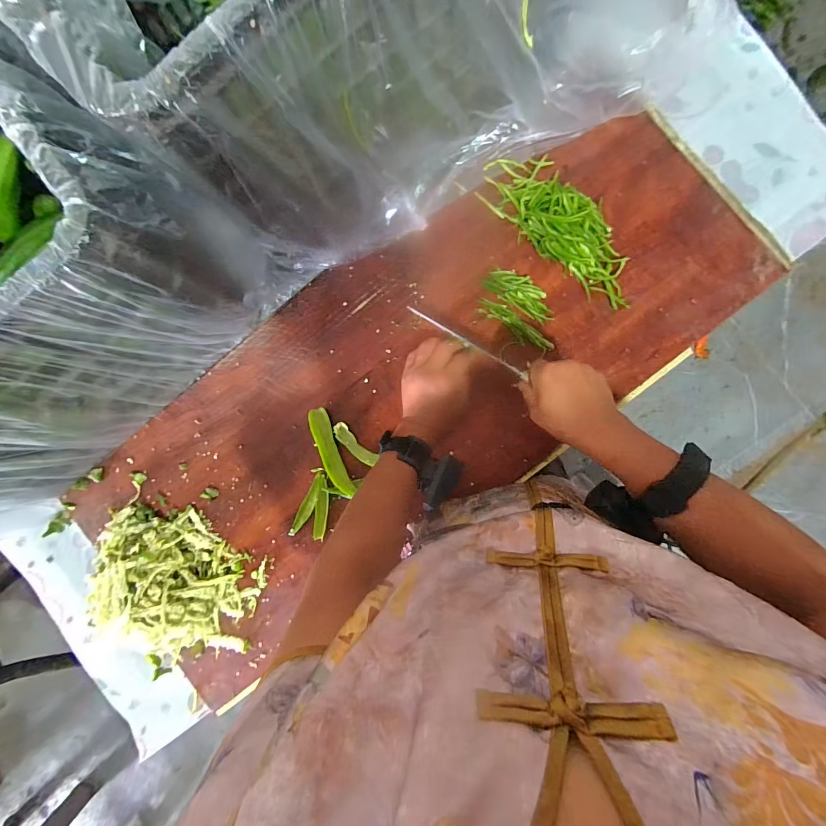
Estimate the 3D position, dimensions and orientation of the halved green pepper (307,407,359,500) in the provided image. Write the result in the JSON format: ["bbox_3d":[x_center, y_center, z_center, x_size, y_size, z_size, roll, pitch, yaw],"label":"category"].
[{"bbox_3d":[-0.113,0.055,0.496,0.026,0.018,0.126,-23,89,3],"label":"halved green pepper"}]

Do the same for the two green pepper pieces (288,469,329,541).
[{"bbox_3d":[-0.136,0.129,0.501,0.048,0.016,0.097,17,92,3],"label":"two green pepper pieces"}]

